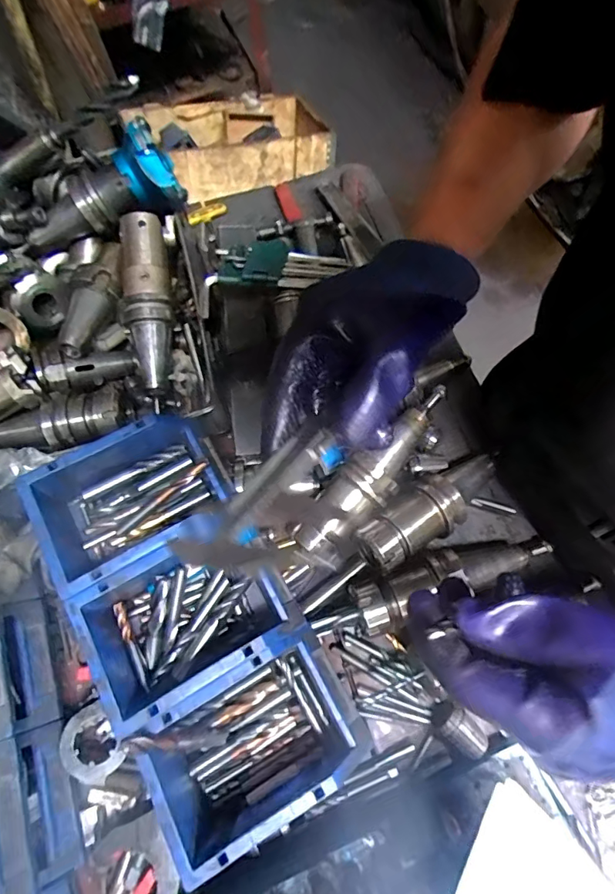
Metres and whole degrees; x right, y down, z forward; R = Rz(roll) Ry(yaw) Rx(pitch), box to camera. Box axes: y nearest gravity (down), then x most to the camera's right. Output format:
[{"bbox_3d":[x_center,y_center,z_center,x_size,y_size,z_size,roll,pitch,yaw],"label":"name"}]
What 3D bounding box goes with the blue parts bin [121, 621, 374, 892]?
[{"bbox_3d":[-0.042,0.230,0.376,0.158,0.082,0.105,-30,71,-9],"label":"blue parts bin"}]

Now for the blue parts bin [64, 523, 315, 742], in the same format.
[{"bbox_3d":[-0.091,0.139,0.388,0.148,0.079,0.107,-31,71,-9],"label":"blue parts bin"}]

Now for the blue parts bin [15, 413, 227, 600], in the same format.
[{"bbox_3d":[-0.148,0.047,0.406,0.145,0.072,0.104,-30,71,-9],"label":"blue parts bin"}]

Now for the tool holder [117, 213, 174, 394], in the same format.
[{"bbox_3d":[-0.166,-0.150,0.496,0.050,0.050,0.173,-7,86,0],"label":"tool holder"}]

